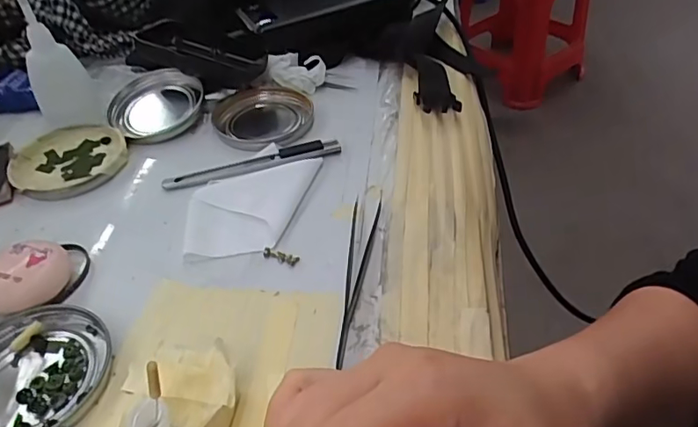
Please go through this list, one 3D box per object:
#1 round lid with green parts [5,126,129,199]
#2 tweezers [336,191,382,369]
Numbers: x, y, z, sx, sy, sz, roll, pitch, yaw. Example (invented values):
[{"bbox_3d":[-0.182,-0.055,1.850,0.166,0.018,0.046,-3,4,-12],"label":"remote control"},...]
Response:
[{"bbox_3d":[-0.206,-0.040,0.396,0.078,0.010,0.079,-2,43,2],"label":"round lid with green parts"},{"bbox_3d":[0.006,0.031,0.311,0.017,0.007,0.121,3,43,7],"label":"tweezers"}]

